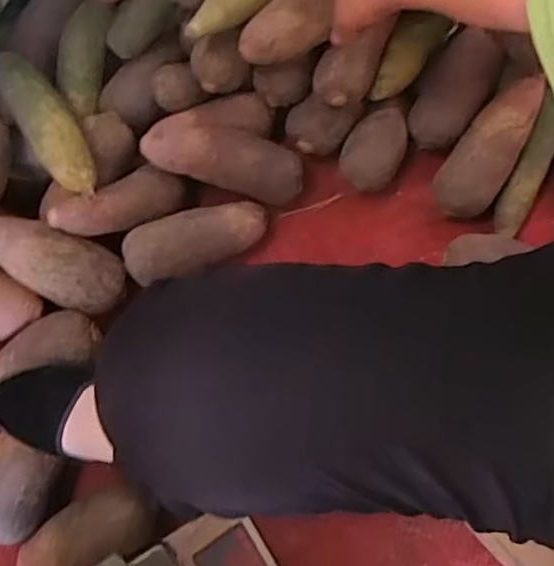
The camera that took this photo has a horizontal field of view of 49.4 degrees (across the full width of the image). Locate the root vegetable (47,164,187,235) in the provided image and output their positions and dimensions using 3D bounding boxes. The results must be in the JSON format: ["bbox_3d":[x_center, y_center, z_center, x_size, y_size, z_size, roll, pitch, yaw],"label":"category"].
[{"bbox_3d":[-0.176,-0.090,0.677,0.156,0.043,0.046,-22,75,-28],"label":"root vegetable"}]

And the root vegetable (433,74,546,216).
[{"bbox_3d":[0.252,-0.157,0.709,0.071,0.056,0.179,33,92,8],"label":"root vegetable"}]

